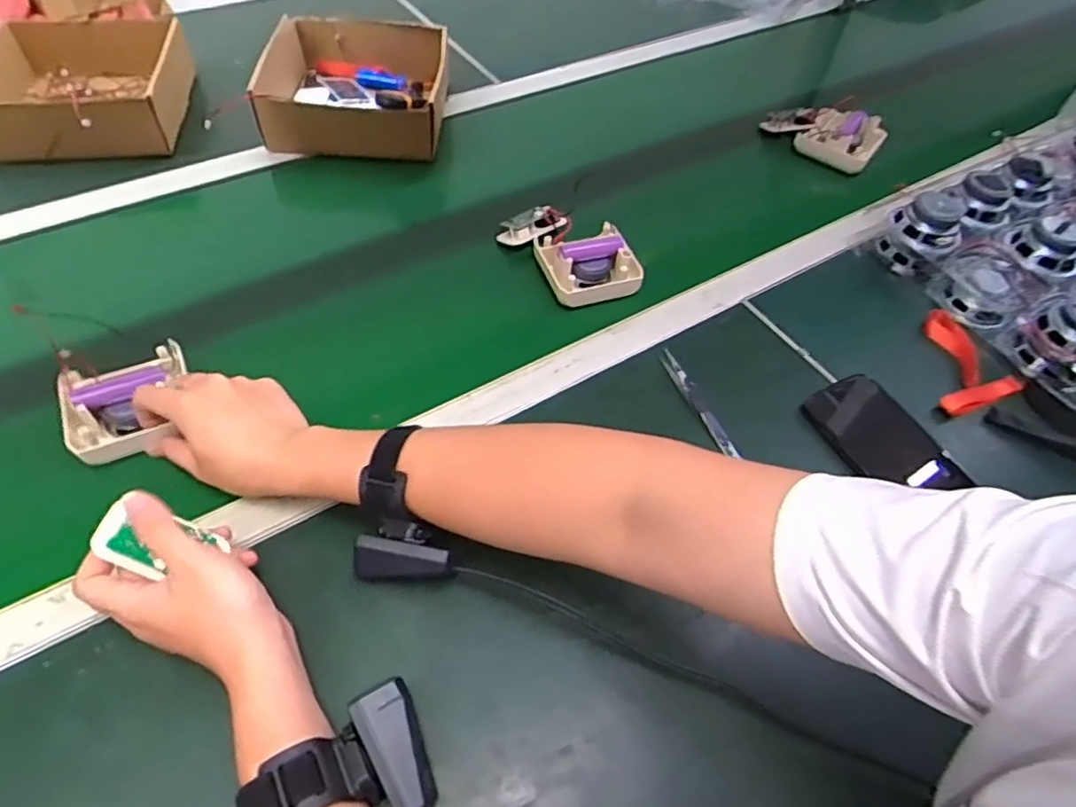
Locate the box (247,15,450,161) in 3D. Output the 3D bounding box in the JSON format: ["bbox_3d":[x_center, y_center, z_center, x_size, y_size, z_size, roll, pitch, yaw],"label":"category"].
[{"bbox_3d":[-0.221,-0.402,0.815,0.210,0.080,0.214,3,53,-3],"label":"box"}]

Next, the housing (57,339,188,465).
[{"bbox_3d":[-0.328,-0.004,0.522,0.092,0.036,0.088,-19,57,-19],"label":"housing"}]

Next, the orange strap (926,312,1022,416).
[{"bbox_3d":[0.398,-0.041,0.635,0.107,0.022,0.104,-19,57,-19],"label":"orange strap"}]

